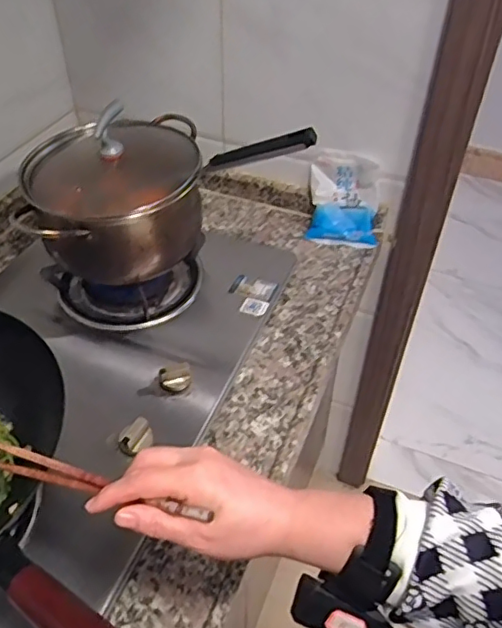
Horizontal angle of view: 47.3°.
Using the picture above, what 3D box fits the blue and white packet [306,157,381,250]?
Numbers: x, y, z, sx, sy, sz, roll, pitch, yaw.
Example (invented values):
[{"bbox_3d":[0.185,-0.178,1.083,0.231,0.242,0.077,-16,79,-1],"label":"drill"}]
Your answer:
[{"bbox_3d":[0.152,-0.192,0.941,0.115,0.054,0.161,5,85,12],"label":"blue and white packet"}]

